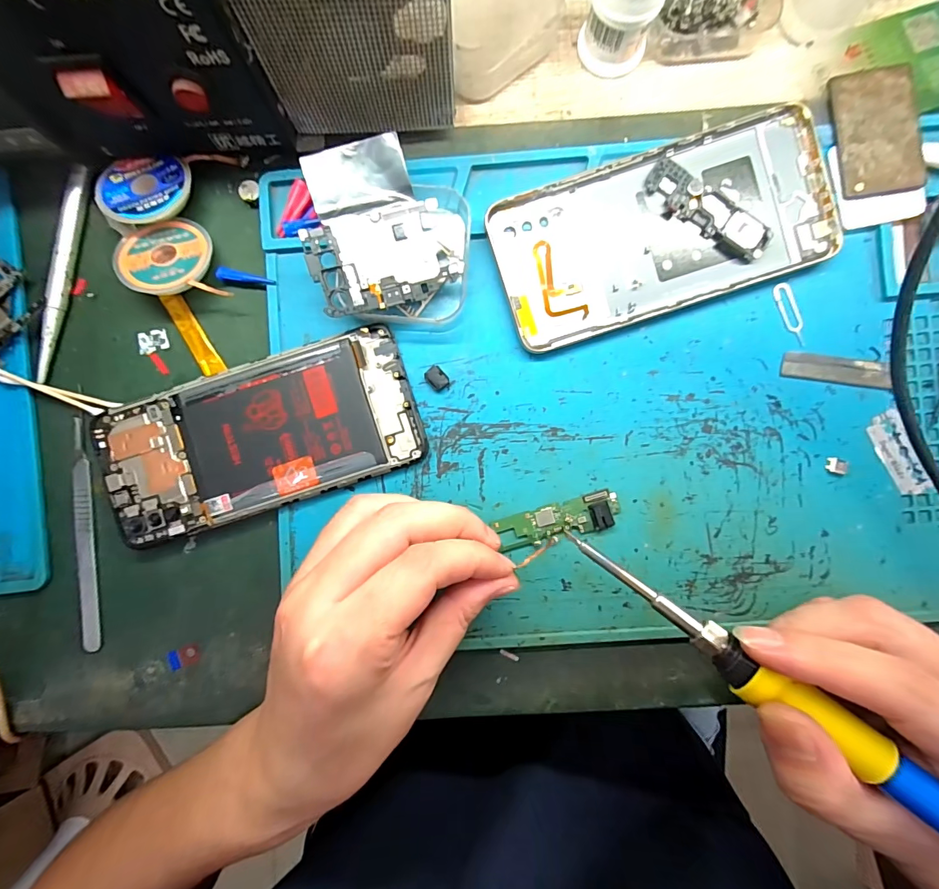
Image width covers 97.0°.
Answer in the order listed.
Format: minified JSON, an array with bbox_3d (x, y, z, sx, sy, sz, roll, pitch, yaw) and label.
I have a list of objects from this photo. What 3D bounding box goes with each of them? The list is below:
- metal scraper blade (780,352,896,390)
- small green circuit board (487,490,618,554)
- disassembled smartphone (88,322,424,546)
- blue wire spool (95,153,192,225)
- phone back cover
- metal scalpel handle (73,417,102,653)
[{"bbox_3d":[0.183,-0.037,0.206,0.052,0.004,0.013,8,95,3],"label":"metal scraper blade"},{"bbox_3d":[0.045,0.038,0.208,0.062,0.004,0.018,-14,89,2],"label":"small green circuit board"},{"bbox_3d":[-0.104,-0.004,0.209,0.155,0.011,0.071,-18,89,1],"label":"disassembled smartphone"},{"bbox_3d":[-0.163,-0.129,0.208,0.042,0.007,0.042,1,76,-2],"label":"blue wire spool"},{"bbox_3d":[0.094,-0.104,0.205,0.159,0.013,0.075,-18,89,1],"label":"phone back cover"},{"bbox_3d":[-0.200,0.047,0.215,0.009,0.004,0.118,-5,90,1],"label":"metal scalpel handle"}]

